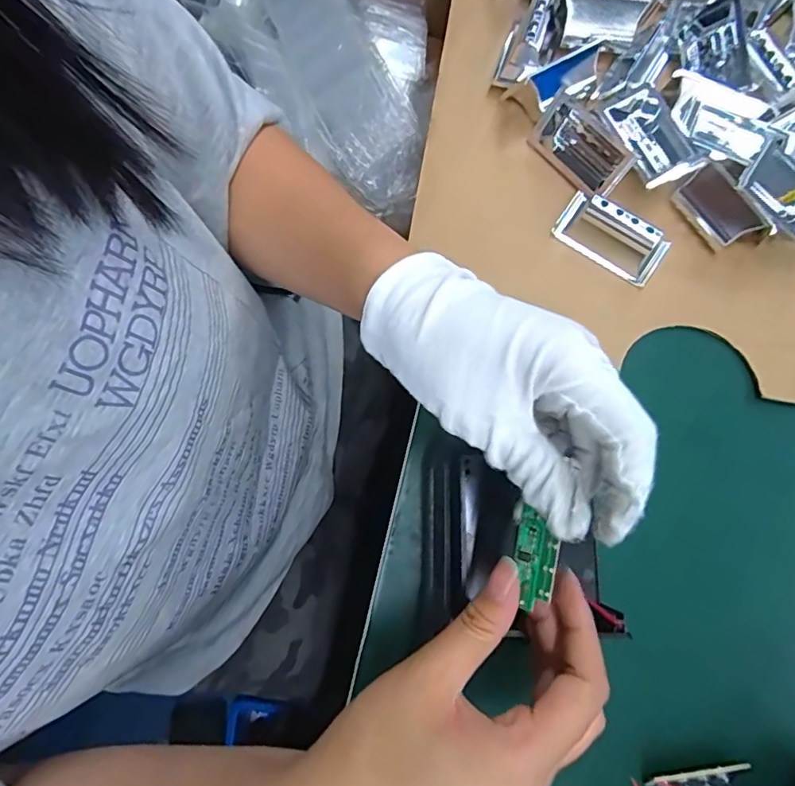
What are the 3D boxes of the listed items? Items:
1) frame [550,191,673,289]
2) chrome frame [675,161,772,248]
[{"bbox_3d":[0.131,-0.097,0.308,0.065,0.027,0.030,35,80,5],"label":"frame"},{"bbox_3d":[0.194,-0.112,0.310,0.006,0.028,0.049,-32,81,-31],"label":"chrome frame"}]

